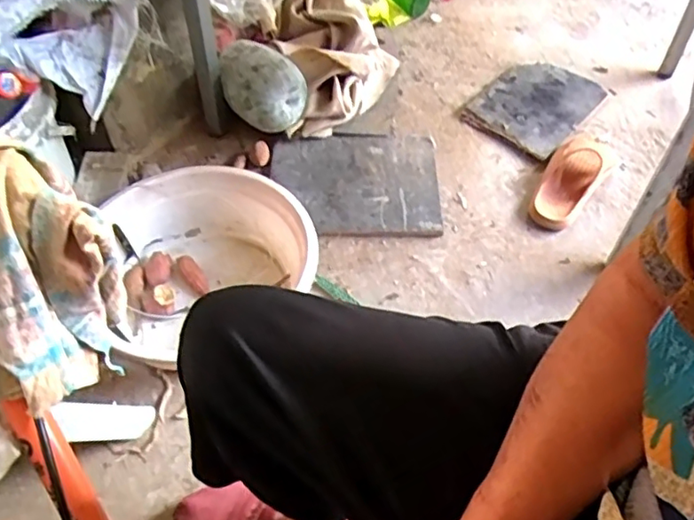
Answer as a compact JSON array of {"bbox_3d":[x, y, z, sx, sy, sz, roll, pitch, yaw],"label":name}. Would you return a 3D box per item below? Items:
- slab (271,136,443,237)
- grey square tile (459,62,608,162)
[{"bbox_3d":[0.018,-0.140,1.063,0.285,0.033,0.237,-2,53,-3],"label":"slab"},{"bbox_3d":[0.378,-0.318,1.213,0.200,0.026,0.291,34,59,22],"label":"grey square tile"}]

